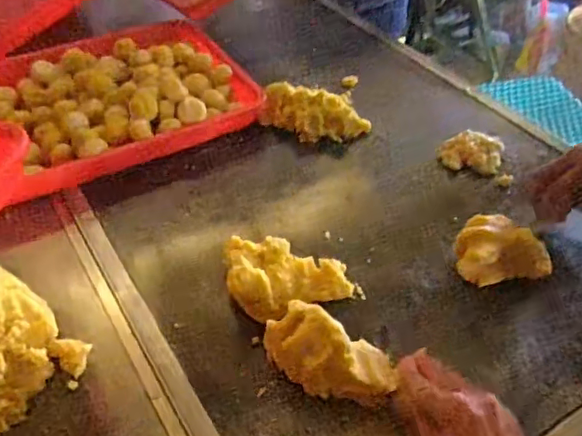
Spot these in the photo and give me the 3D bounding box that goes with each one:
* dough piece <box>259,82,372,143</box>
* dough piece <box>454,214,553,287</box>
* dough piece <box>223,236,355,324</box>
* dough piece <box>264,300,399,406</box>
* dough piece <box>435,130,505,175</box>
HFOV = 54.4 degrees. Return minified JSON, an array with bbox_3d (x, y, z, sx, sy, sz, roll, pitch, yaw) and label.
[{"bbox_3d":[0.034,-0.148,0.795,0.150,0.051,0.066,16,47,15],"label":"dough piece"},{"bbox_3d":[0.228,0.032,0.610,0.101,0.042,0.063,-5,46,-4],"label":"dough piece"},{"bbox_3d":[-0.005,0.054,0.589,0.124,0.047,0.089,-17,48,-15],"label":"dough piece"},{"bbox_3d":[0.034,0.120,0.504,0.118,0.041,0.064,14,46,8],"label":"dough piece"},{"bbox_3d":[0.240,-0.091,0.754,0.084,0.023,0.059,10,46,10],"label":"dough piece"}]

